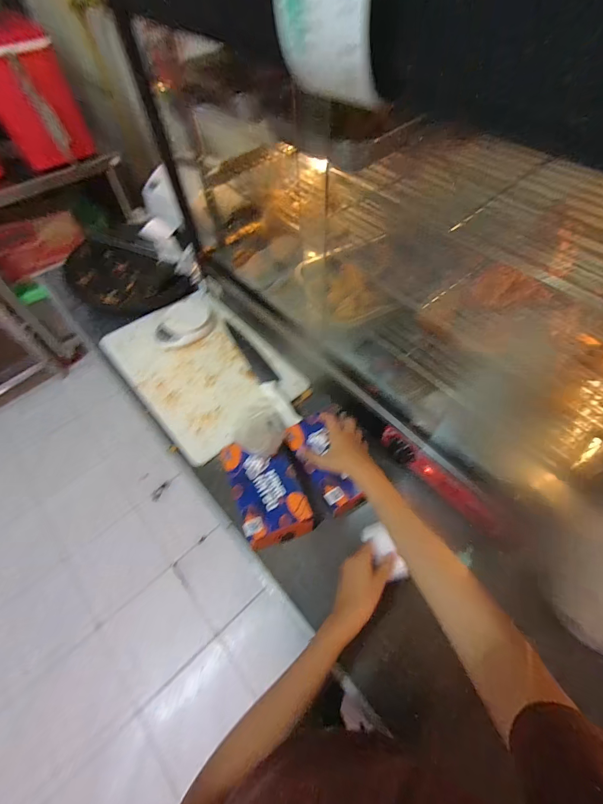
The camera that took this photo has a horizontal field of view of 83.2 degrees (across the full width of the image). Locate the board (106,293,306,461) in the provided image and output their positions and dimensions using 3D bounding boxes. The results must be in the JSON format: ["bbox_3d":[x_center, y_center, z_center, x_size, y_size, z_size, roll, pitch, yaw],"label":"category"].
[{"bbox_3d":[-0.224,-0.090,0.776,0.306,0.020,0.414,-38,64,-20],"label":"board"}]

